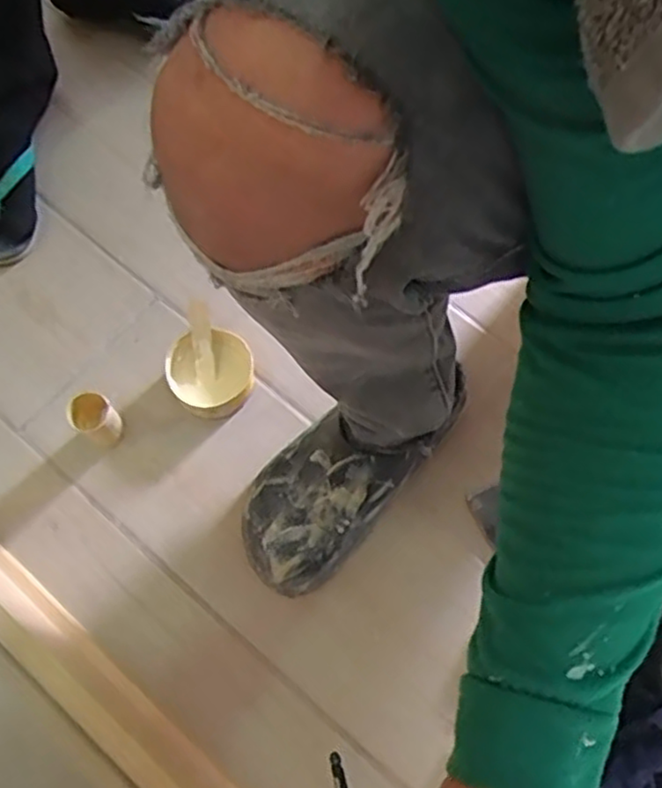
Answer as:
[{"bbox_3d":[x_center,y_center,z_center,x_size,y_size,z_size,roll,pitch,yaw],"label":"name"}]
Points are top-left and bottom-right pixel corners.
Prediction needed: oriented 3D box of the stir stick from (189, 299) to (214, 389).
[{"bbox_3d":[-0.132,-0.053,0.717,0.020,0.007,0.087,-8,99,-25],"label":"stir stick"}]

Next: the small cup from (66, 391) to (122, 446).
[{"bbox_3d":[-0.228,0.024,0.682,0.037,0.069,0.039,0,70,-1],"label":"small cup"}]

